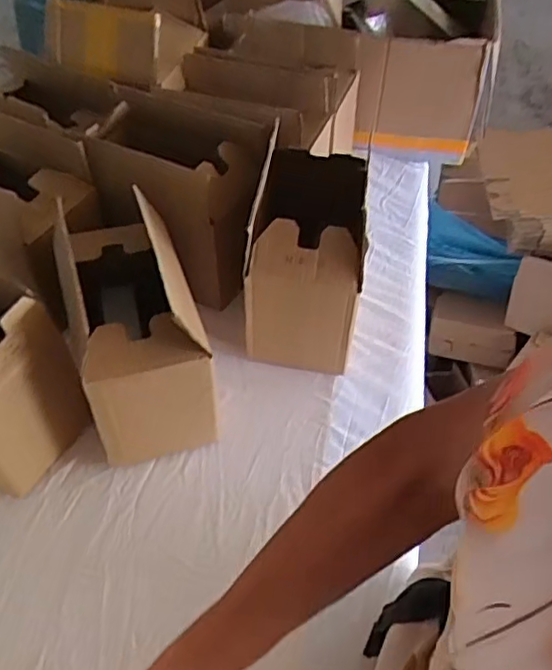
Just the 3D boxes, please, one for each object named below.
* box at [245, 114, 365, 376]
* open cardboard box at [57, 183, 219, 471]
[{"bbox_3d":[0.040,-0.091,0.834,0.128,0.221,0.215,6,48,3],"label":"box"},{"bbox_3d":[-0.161,-0.005,0.744,0.127,0.218,0.225,-12,49,-12],"label":"open cardboard box"}]

